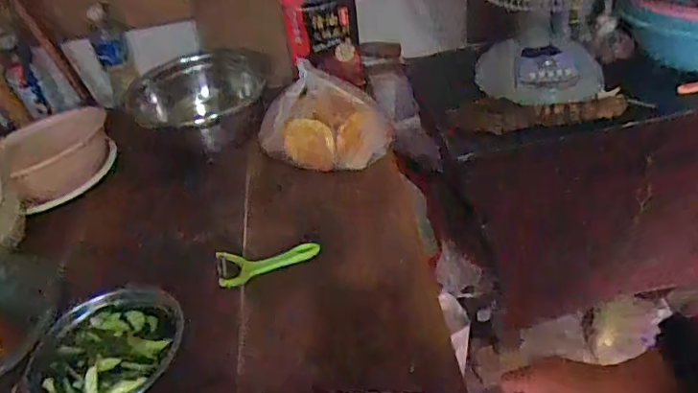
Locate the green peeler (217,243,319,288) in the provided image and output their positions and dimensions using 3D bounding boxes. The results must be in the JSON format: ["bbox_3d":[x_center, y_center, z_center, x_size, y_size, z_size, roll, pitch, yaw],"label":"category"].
[{"bbox_3d":[-0.115,0.088,0.793,0.143,0.021,0.052,-14,37,-8],"label":"green peeler"}]

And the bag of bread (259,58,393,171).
[{"bbox_3d":[-0.043,-0.133,0.958,0.214,0.156,0.089,0,38,10],"label":"bag of bread"}]

